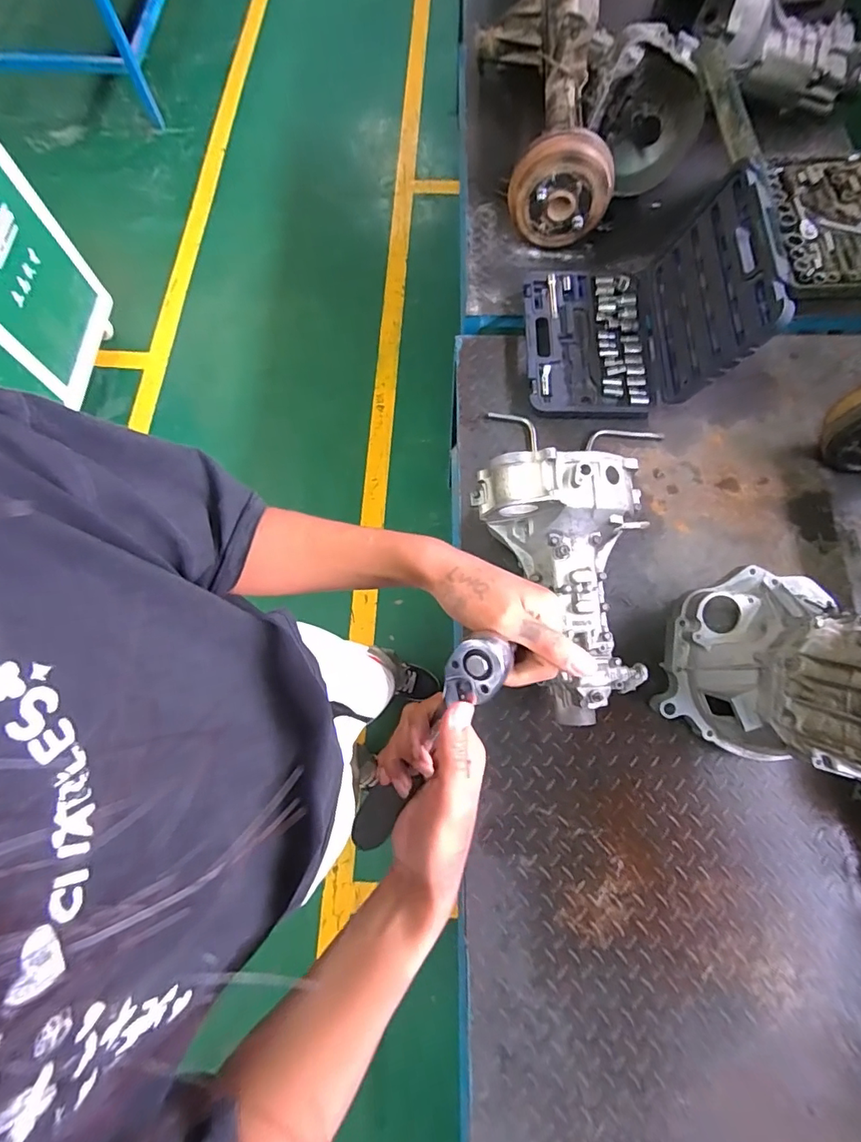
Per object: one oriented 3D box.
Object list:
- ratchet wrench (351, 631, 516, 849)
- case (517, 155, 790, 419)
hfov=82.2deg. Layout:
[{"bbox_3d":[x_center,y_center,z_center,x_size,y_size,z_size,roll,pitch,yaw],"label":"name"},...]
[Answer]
[{"bbox_3d":[-0.009,0.144,0.384,0.037,0.026,0.239,34,121,11],"label":"ratchet wrench"},{"bbox_3d":[0.420,-0.566,1.031,0.403,0.284,0.389,-1,74,2],"label":"case"}]

